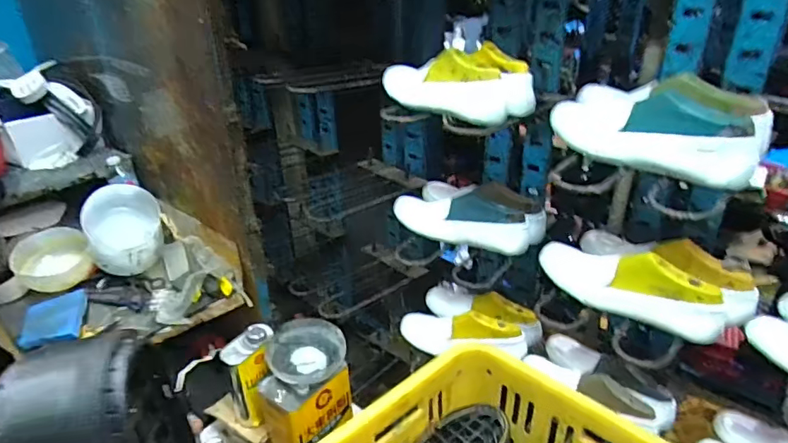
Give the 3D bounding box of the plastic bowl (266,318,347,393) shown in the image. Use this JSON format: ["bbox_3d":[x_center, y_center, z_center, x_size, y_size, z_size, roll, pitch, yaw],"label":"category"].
[{"bbox_3d":[-0.181,0.263,1.040,0.147,0.044,0.151,-1,30,1],"label":"plastic bowl"}]

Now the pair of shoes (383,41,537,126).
[{"bbox_3d":[0.104,-0.234,0.833,0.127,0.083,0.239,-26,37,-36],"label":"pair of shoes"}]

